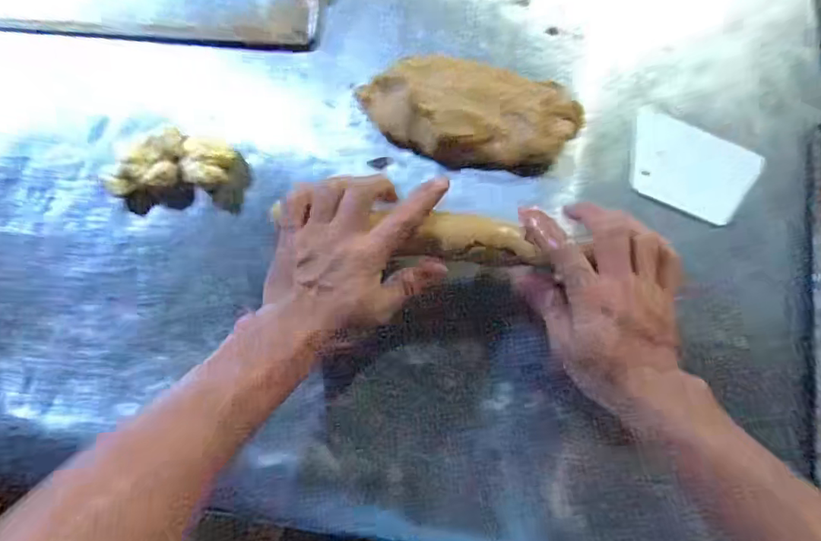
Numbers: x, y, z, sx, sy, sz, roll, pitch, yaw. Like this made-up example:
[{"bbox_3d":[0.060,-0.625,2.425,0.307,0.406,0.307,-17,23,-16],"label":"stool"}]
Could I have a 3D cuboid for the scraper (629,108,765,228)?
[{"bbox_3d":[0.251,-0.094,0.479,0.114,0.007,0.079,26,85,5],"label":"scraper"}]

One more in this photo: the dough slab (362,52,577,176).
[{"bbox_3d":[0.051,-0.137,0.467,0.197,0.038,0.090,18,81,2],"label":"dough slab"}]

